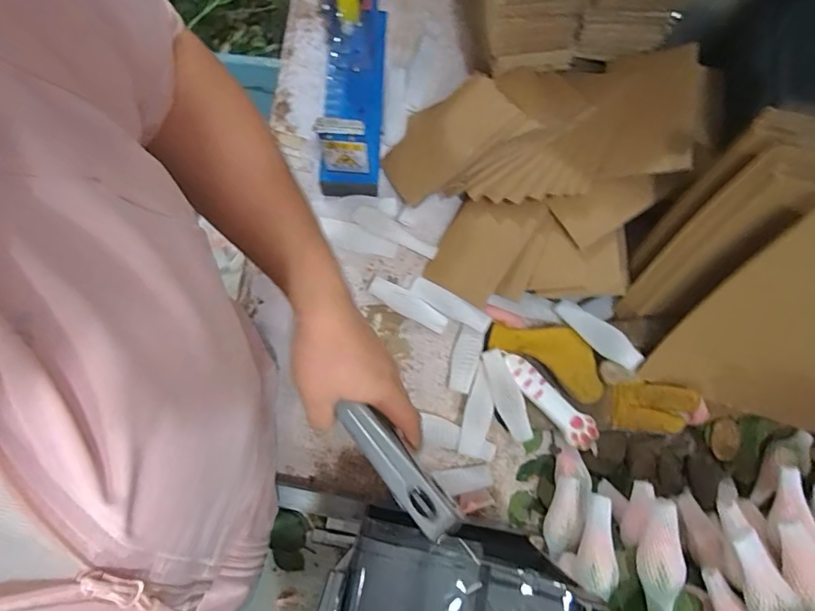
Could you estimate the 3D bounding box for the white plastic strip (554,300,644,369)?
[{"bbox_3d":[0.176,0.026,0.457,0.026,0.008,0.088,-44,61,-8],"label":"white plastic strip"}]

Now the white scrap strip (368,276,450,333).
[{"bbox_3d":[0.001,0.000,0.494,0.084,0.014,0.023,31,80,4],"label":"white scrap strip"}]

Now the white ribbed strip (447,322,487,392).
[{"bbox_3d":[0.056,0.052,0.478,0.025,0.011,0.063,19,79,2],"label":"white ribbed strip"}]

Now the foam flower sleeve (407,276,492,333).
[{"bbox_3d":[0.043,-0.001,0.491,0.085,0.012,0.023,29,80,4],"label":"foam flower sleeve"}]

